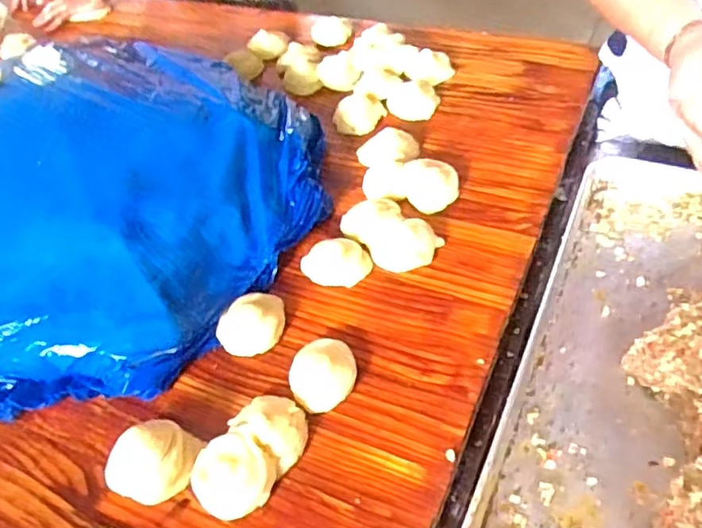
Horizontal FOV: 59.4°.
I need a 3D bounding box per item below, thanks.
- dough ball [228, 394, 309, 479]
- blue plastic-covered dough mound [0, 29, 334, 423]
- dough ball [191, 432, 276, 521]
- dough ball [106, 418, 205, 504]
[{"bbox_3d":[-0.084,0.171,0.656,0.082,0.036,0.066,30,60,26],"label":"dough ball"},{"bbox_3d":[-0.420,-0.131,0.905,0.724,0.109,0.614,28,60,25],"label":"blue plastic-covered dough mound"},{"bbox_3d":[-0.123,0.212,0.627,0.076,0.037,0.081,-3,51,4],"label":"dough ball"},{"bbox_3d":[-0.205,0.205,0.643,0.084,0.052,0.078,-3,51,4],"label":"dough ball"}]

